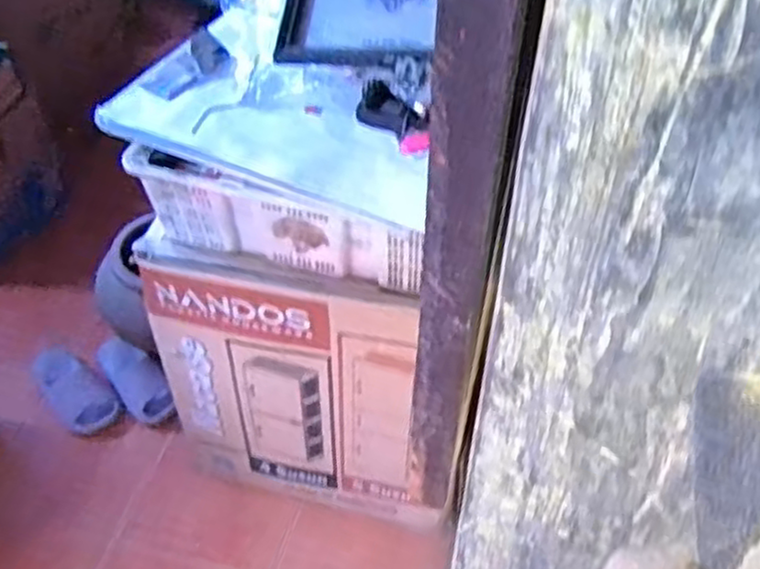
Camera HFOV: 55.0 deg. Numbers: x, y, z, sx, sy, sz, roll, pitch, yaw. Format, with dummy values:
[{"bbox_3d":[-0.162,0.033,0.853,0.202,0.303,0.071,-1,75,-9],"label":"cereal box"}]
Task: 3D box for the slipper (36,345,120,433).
[{"bbox_3d":[-0.620,0.209,1.467,0.226,0.062,0.101,41,56,17],"label":"slipper"}]

